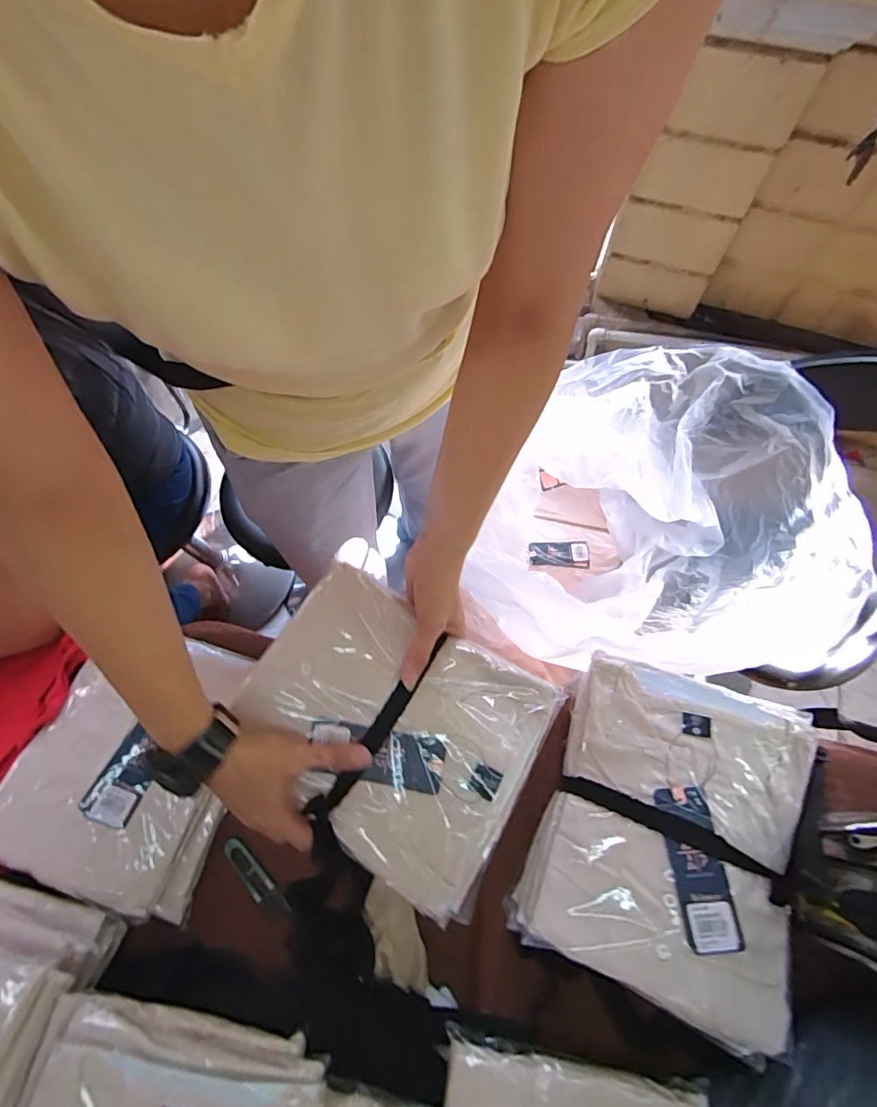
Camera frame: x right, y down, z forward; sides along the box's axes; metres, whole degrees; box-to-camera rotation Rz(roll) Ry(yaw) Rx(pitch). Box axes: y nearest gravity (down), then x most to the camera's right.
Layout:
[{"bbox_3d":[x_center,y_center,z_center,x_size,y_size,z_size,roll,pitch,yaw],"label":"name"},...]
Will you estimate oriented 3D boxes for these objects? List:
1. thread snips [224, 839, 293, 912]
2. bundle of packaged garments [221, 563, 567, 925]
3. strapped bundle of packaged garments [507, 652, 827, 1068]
[{"bbox_3d":[-0.196,0.345,0.528,0.024,0.004,0.092,-42,73,-13],"label":"thread snips"},{"bbox_3d":[-0.046,0.157,0.453,0.261,0.050,0.214,29,72,13],"label":"bundle of packaged garments"},{"bbox_3d":[0.221,0.257,0.467,0.217,0.075,0.267,20,71,10],"label":"strapped bundle of packaged garments"}]

